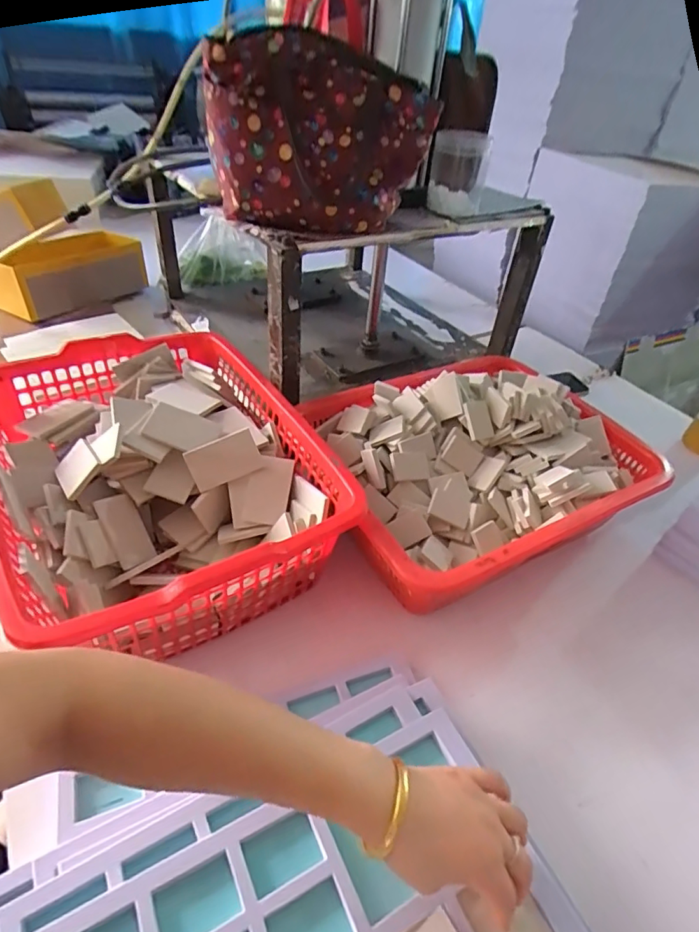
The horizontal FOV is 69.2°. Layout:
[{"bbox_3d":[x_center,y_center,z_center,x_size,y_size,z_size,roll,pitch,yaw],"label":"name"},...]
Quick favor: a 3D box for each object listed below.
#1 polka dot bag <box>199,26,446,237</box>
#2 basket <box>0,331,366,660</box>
[{"bbox_3d":[-0.034,-0.396,0.622,0.255,0.187,0.104,-14,45,-22],"label":"polka dot bag"},{"bbox_3d":[-0.246,0.014,0.660,0.356,0.151,0.493,-19,47,-27],"label":"basket"}]

